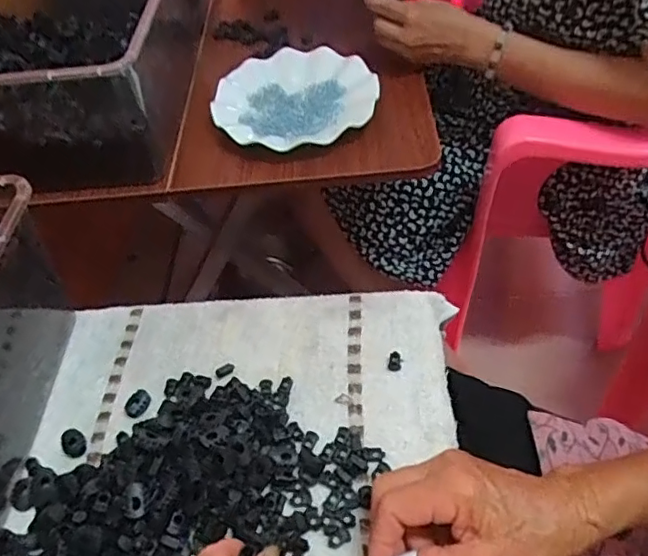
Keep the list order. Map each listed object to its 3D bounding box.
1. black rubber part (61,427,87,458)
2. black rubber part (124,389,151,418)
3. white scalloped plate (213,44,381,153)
[{"bbox_3d":[-0.197,0.129,0.448,0.017,0.009,0.023,-37,56,-23],"label":"black rubber part"},{"bbox_3d":[-0.152,0.102,0.464,0.019,0.005,0.023,20,55,21],"label":"black rubber part"},{"bbox_3d":[-0.033,-0.204,0.654,0.181,0.028,0.174,-3,50,4],"label":"white scalloped plate"}]

